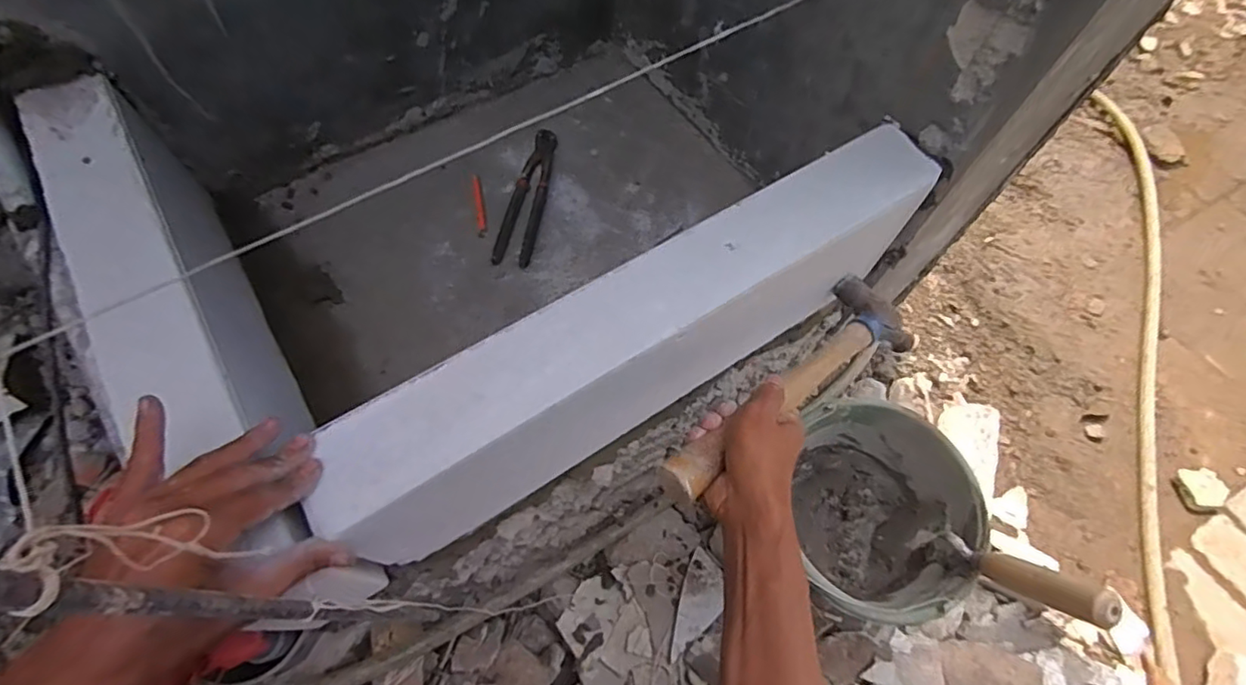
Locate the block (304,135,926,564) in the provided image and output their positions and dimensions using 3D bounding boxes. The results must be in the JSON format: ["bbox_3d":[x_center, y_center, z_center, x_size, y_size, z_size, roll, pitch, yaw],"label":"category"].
[{"bbox_3d":[0.025,-0.003,0.544,0.575,0.183,0.076,-30,70,-16],"label":"block"}]

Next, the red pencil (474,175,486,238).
[{"bbox_3d":[-0.193,-0.184,0.784,0.011,0.012,0.093,-7,66,-6],"label":"red pencil"}]

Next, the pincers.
[{"bbox_3d":[-0.126,-0.200,0.787,0.049,0.013,0.221,10,65,2],"label":"pincers"}]

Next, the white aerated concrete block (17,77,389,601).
[{"bbox_3d":[-0.399,-0.018,0.542,0.079,0.200,0.514,-32,70,-15],"label":"white aerated concrete block"}]

